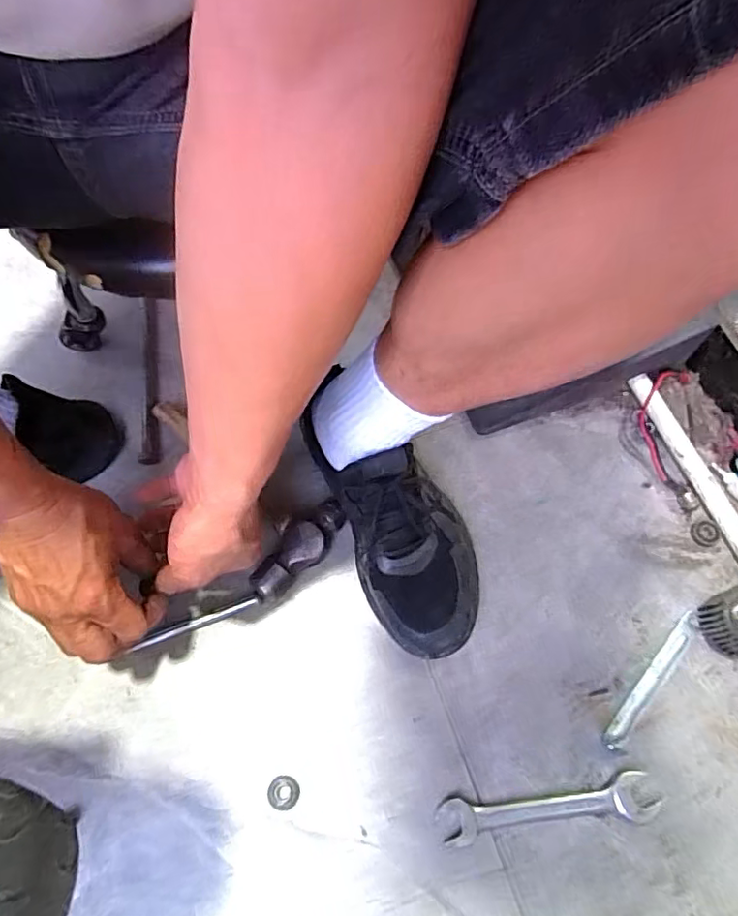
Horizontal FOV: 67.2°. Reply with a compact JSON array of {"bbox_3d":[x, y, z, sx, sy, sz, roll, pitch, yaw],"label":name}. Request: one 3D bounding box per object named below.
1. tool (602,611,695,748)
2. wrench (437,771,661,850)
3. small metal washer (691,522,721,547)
[{"bbox_3d":[0.255,0.200,0.500,0.018,0.004,0.142,41,75,14],"label":"tool"},{"bbox_3d":[0.151,0.292,0.463,0.181,0.008,0.035,-7,70,-2],"label":"wrench"},{"bbox_3d":[0.331,0.075,0.547,0.023,0.008,0.025,0,70,1],"label":"small metal washer"}]

